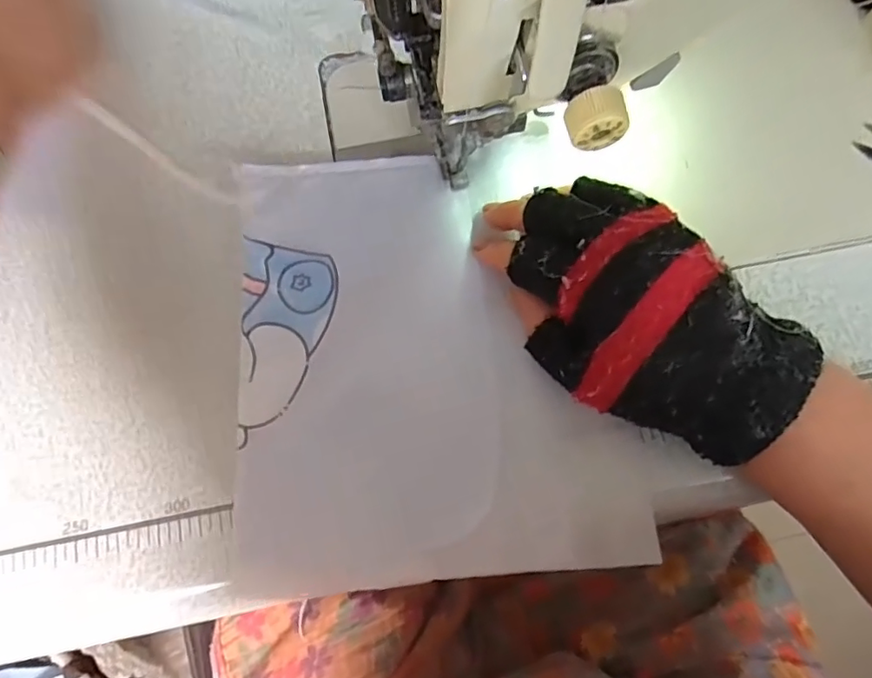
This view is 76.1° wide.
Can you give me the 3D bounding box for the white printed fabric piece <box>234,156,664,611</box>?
[{"bbox_3d":[-0.005,0.004,0.275,0.180,0.019,0.214,-6,74,0],"label":"white printed fabric piece"}]

